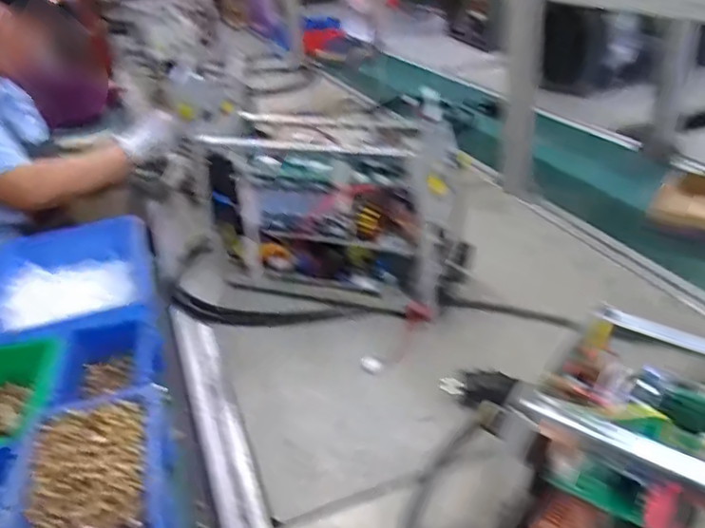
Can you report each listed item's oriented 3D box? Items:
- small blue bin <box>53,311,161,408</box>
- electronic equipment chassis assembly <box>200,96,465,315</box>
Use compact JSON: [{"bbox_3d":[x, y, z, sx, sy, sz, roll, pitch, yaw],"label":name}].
[{"bbox_3d":[-0.274,0.125,0.716,0.096,0.072,0.182,-12,29,-9],"label":"small blue bin"},{"bbox_3d":[-0.029,-0.076,0.908,0.385,0.233,0.142,8,32,25],"label":"electronic equipment chassis assembly"}]

